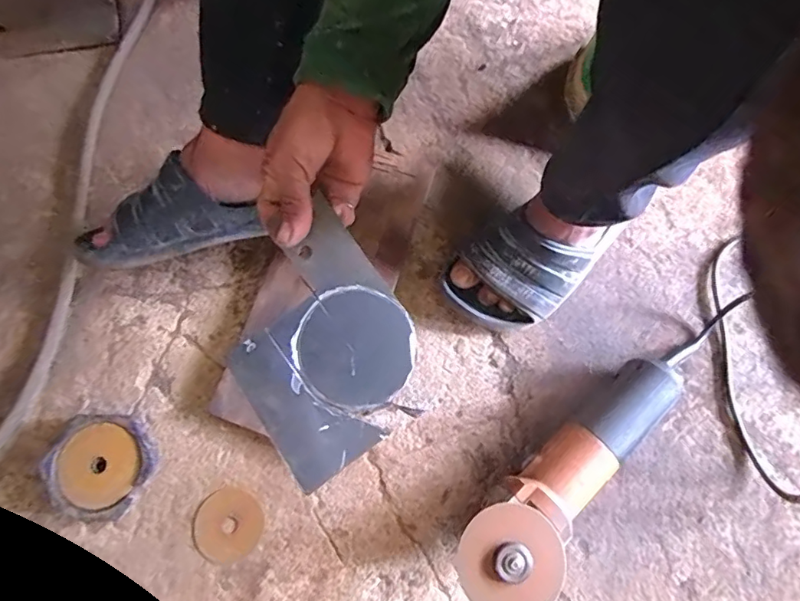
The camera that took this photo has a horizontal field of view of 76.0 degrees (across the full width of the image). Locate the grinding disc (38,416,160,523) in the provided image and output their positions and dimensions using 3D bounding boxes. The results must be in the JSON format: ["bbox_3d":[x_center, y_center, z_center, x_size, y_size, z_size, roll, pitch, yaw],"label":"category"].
[{"bbox_3d":[-0.292,0.162,0.504,0.094,0.027,0.095,0,74,-1],"label":"grinding disc"}]

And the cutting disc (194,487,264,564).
[{"bbox_3d":[-0.169,0.221,0.504,0.063,0.004,0.065,0,74,-1],"label":"cutting disc"}]

